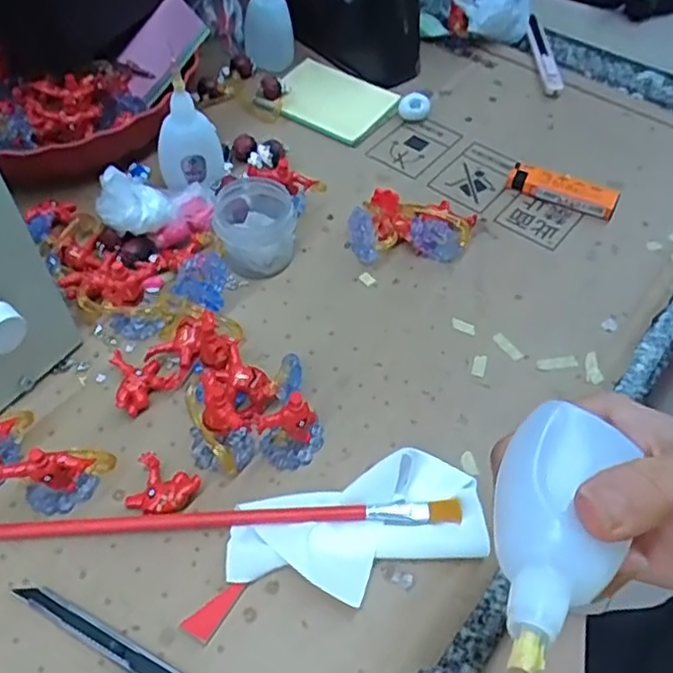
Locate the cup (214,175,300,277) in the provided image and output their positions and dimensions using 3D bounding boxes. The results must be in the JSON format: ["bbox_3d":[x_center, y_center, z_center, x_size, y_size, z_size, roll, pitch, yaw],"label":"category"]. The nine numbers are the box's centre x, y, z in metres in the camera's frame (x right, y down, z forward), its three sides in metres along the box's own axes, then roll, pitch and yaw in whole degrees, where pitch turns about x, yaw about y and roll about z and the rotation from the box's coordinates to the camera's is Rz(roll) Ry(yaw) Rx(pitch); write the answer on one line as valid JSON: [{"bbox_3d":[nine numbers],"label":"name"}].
[{"bbox_3d":[-0.055,-0.077,0.462,0.052,0.038,0.063,-2,54,-2],"label":"cup"}]

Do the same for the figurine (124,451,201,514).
[{"bbox_3d":[-0.095,0.083,0.365,0.038,0.015,0.028,24,57,16],"label":"figurine"}]

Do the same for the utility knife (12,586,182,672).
[{"bbox_3d":[-0.099,0.151,0.320,0.130,0.007,0.011,23,57,16],"label":"utility knife"}]

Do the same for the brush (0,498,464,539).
[{"bbox_3d":[-0.065,0.098,0.357,0.259,0.011,0.013,-1,54,-1],"label":"brush"}]

